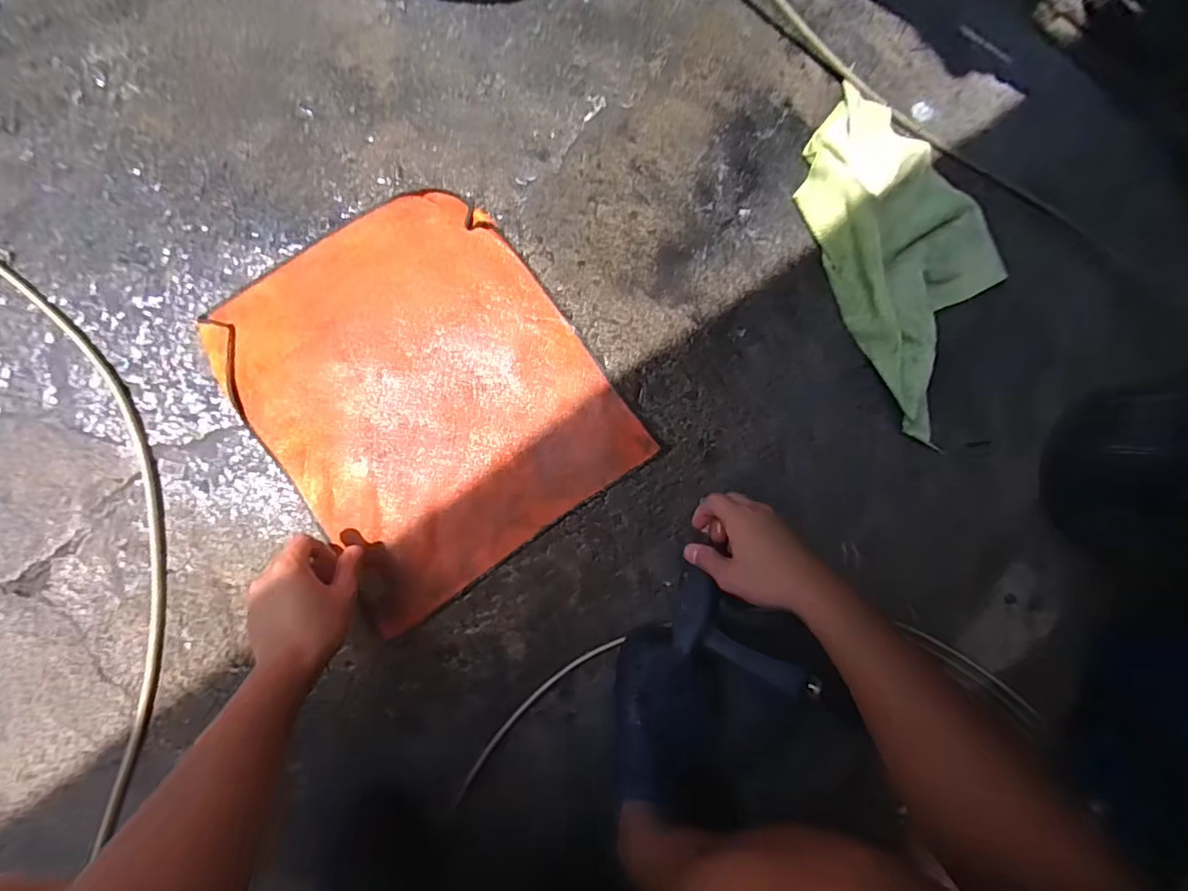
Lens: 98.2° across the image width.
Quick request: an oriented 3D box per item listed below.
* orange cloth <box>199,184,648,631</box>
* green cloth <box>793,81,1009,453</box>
[{"bbox_3d":[-0.187,-0.056,0.589,0.355,0.019,0.405,-36,91,-7],"label":"orange cloth"},{"bbox_3d":[0.398,-0.246,0.643,0.212,0.063,0.418,-22,89,-7],"label":"green cloth"}]

